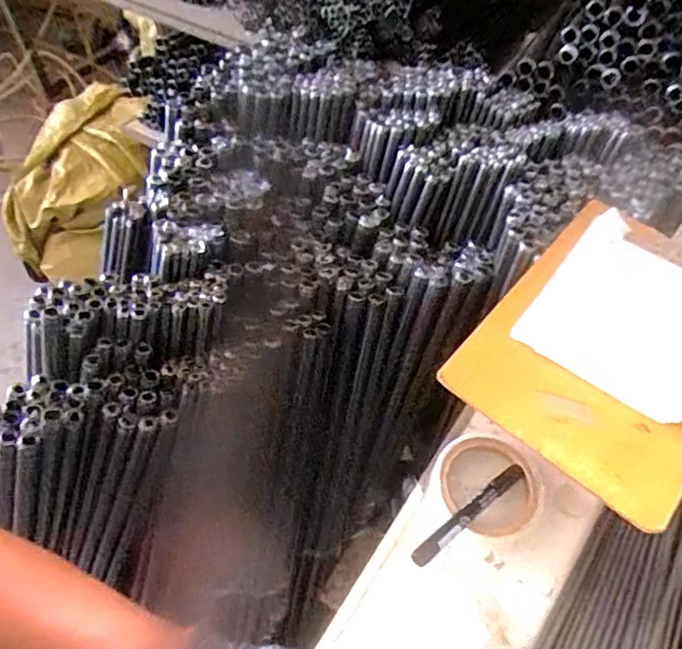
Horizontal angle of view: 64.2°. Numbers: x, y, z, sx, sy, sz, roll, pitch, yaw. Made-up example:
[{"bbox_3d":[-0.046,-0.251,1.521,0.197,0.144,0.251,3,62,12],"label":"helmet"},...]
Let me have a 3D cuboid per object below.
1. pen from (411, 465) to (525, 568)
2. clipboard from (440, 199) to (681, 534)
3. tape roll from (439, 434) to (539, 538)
[{"bbox_3d":[0.116,0.164,0.478,0.141,0.012,0.015,-26,58,-32],"label":"pen"},{"bbox_3d":[0.243,0.009,0.474,0.188,0.017,0.283,36,62,22],"label":"clipboard"},{"bbox_3d":[0.137,0.147,0.500,0.088,0.011,0.088,0,55,-1],"label":"tape roll"}]

